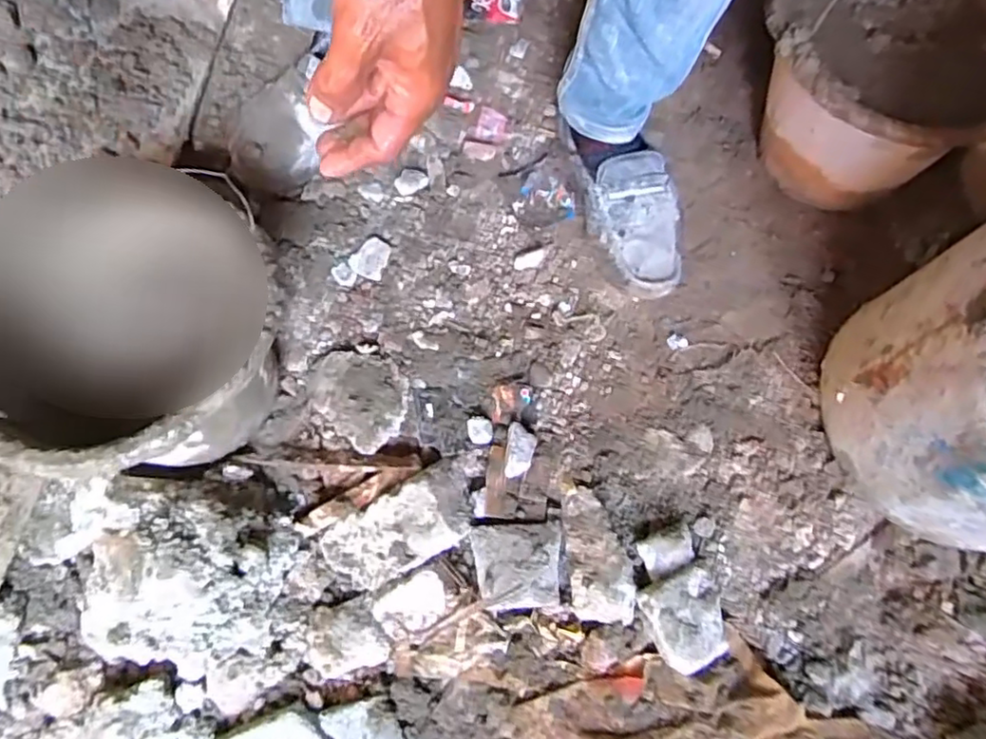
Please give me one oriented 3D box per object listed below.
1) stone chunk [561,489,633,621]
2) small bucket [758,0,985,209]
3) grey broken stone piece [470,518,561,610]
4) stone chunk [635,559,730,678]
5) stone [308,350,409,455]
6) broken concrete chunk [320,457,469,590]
[{"bbox_3d":[0.094,0.166,0.563,0.052,0.029,0.116,-5,74,-4],"label":"stone chunk"},{"bbox_3d":[0.372,-0.285,0.638,0.212,0.184,0.244,27,74,6],"label":"small bucket"},{"bbox_3d":[0.024,0.179,0.572,0.079,0.025,0.072,-5,74,-4],"label":"grey broken stone piece"},{"bbox_3d":[0.171,0.214,0.542,0.072,0.037,0.077,-24,76,-9],"label":"stone chunk"},{"bbox_3d":[-0.132,0.021,0.625,0.108,0.023,0.082,43,76,10],"label":"stone"},{"bbox_3d":[-0.089,0.151,0.587,0.149,0.045,0.073,-33,77,4],"label":"broken concrete chunk"}]

